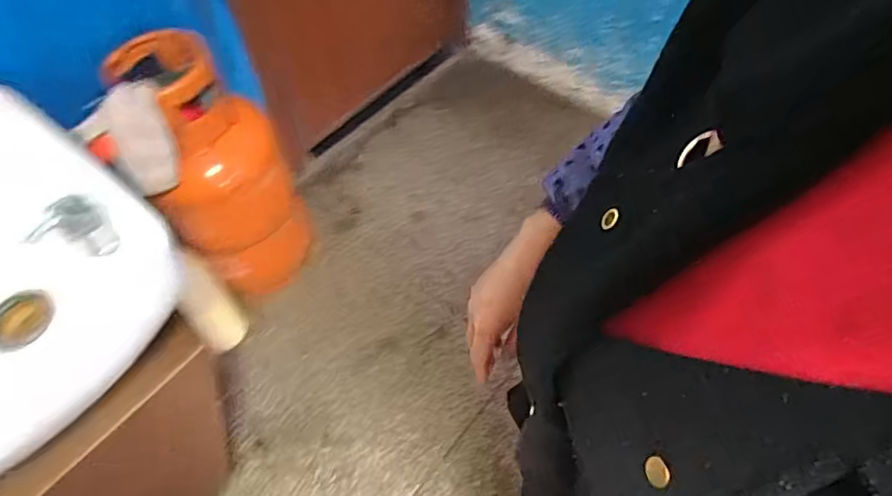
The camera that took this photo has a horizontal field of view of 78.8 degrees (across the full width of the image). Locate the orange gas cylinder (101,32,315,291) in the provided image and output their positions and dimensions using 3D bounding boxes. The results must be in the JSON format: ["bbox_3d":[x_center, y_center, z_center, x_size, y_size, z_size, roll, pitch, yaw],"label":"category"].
[{"bbox_3d":[-0.494,-0.156,1.222,0.243,0.574,0.260,-21,57,-13],"label":"orange gas cylinder"}]

